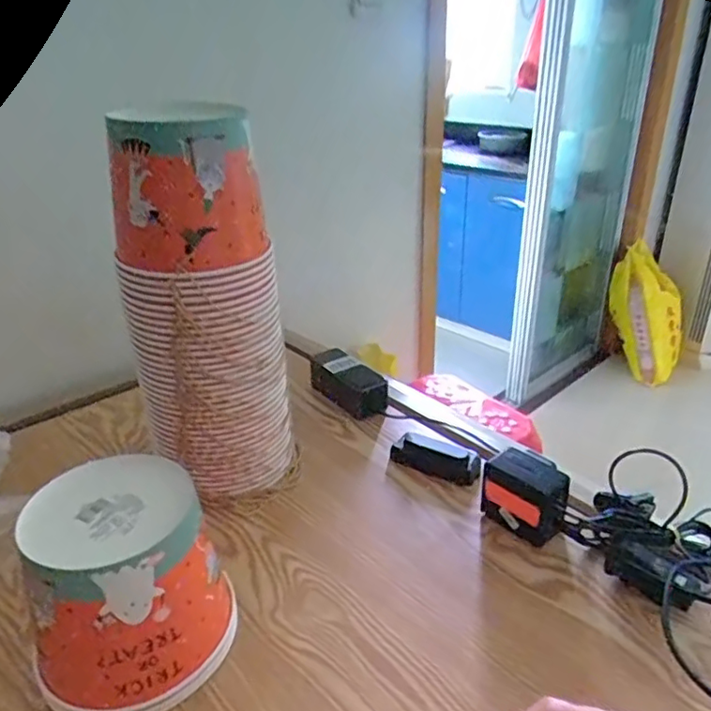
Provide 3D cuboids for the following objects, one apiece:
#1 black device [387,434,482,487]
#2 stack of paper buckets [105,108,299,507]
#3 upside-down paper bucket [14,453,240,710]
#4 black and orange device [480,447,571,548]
[{"bbox_3d":[0.099,0.127,0.755,0.118,0.035,0.027,12,30,23],"label":"black device"},{"bbox_3d":[-0.155,-0.037,0.641,0.132,0.410,0.127,10,29,20],"label":"stack of paper buckets"},{"bbox_3d":[-0.182,0.182,0.493,0.152,0.152,0.142,-1,28,0],"label":"upside-down paper bucket"},{"bbox_3d":[0.179,0.148,0.635,0.087,0.078,0.054,18,33,32],"label":"black and orange device"}]

